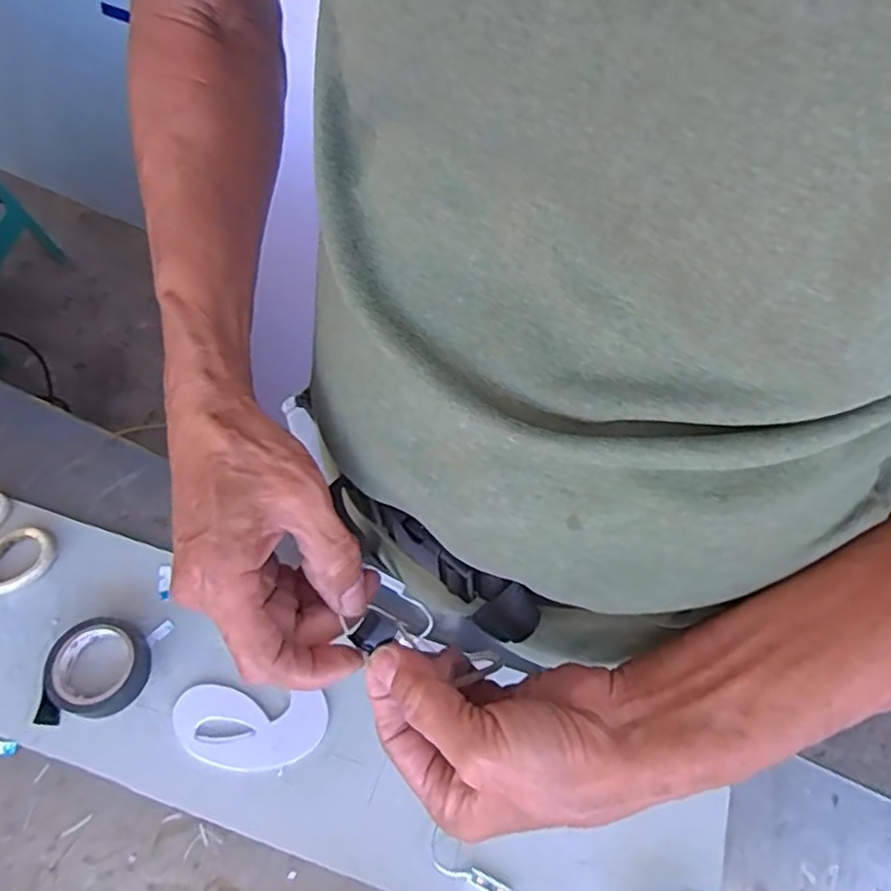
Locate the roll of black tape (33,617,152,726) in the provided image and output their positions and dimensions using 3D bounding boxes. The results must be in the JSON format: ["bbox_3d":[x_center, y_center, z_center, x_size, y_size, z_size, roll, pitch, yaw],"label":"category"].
[{"bbox_3d":[-0.219,0.139,0.429,0.061,0.017,0.057,-7,61,-7],"label":"roll of black tape"}]

